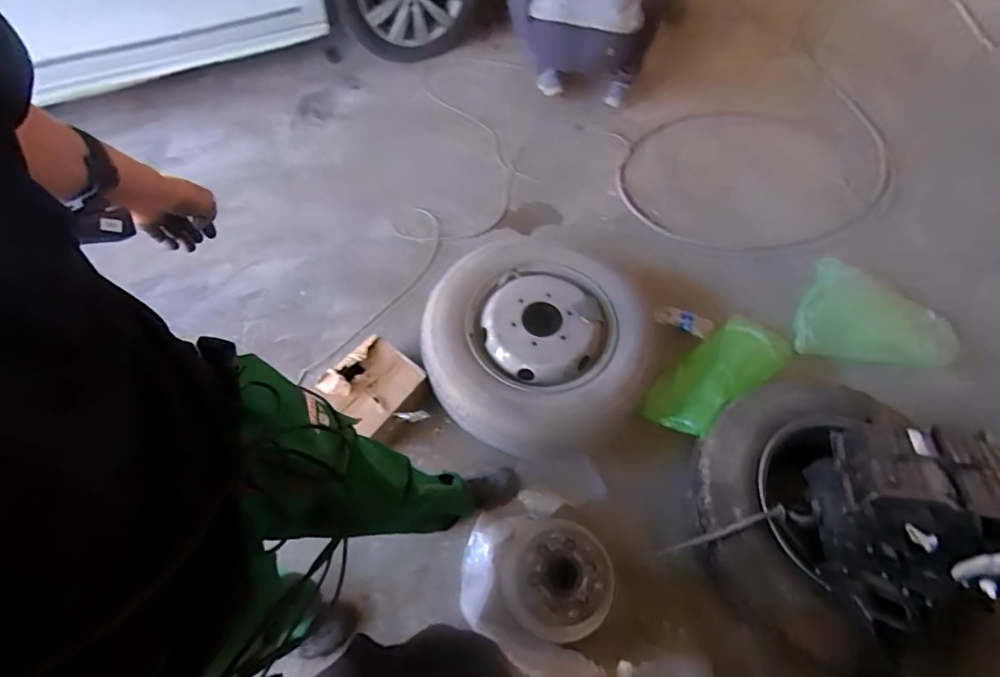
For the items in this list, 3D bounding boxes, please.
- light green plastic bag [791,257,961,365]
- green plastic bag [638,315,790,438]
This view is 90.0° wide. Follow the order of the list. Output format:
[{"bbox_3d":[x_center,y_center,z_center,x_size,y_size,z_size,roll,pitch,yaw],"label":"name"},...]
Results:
[{"bbox_3d":[1.146,-0.038,1.504,0.450,0.136,0.281,18,63,16],"label":"light green plastic bag"},{"bbox_3d":[0.597,0.092,1.377,0.441,0.086,0.210,-36,63,-15],"label":"green plastic bag"}]

